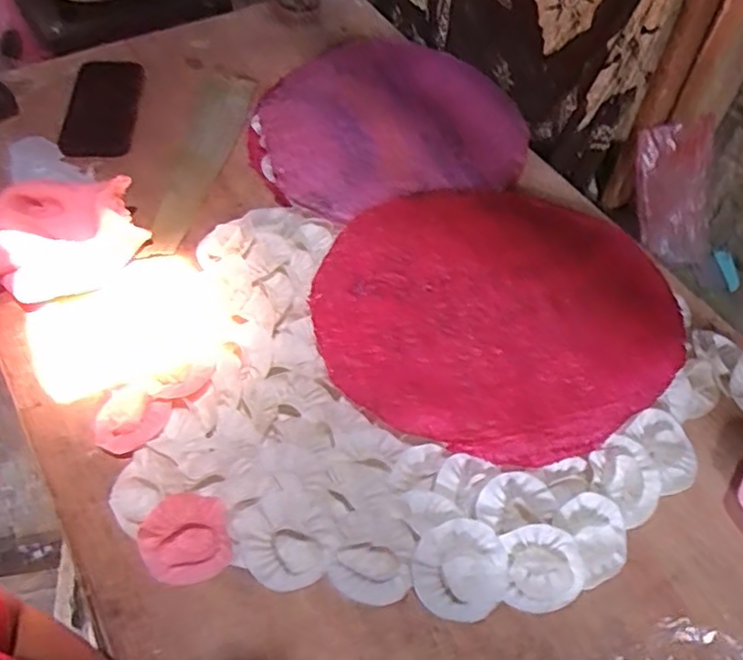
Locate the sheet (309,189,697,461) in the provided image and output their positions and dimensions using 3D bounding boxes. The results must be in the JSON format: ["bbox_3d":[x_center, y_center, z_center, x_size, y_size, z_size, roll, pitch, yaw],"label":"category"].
[{"bbox_3d":[0.120,-0.029,0.622,0.346,0.021,0.323,1,54,-2],"label":"sheet"}]

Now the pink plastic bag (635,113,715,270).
[{"bbox_3d":[0.361,-0.160,0.770,0.082,0.174,0.025,-12,30,6],"label":"pink plastic bag"}]

